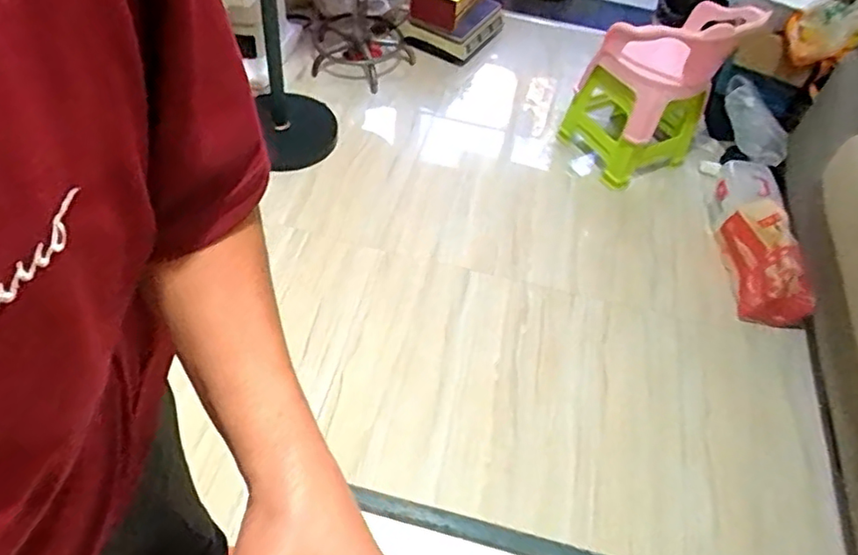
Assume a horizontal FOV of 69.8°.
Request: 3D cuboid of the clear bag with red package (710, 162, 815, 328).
[{"bbox_3d":[0.859,-0.115,1.625,0.134,0.159,0.546,9,51,0],"label":"clear bag with red package"}]

